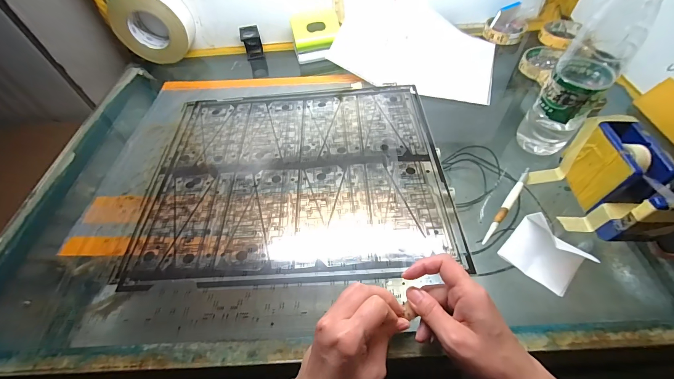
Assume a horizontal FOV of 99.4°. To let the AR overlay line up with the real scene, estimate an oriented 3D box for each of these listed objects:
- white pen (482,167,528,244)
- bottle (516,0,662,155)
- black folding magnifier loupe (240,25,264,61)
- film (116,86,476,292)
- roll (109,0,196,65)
[{"bbox_3d":[0.216,0.016,0.360,0.010,0.008,0.140,33,62,25],"label":"white pen"},{"bbox_3d":[0.294,-0.136,0.339,0.065,0.227,0.060,-39,60,-22],"label":"bottle"},{"bbox_3d":[-0.185,-0.319,0.627,0.038,0.063,0.038,-13,54,-5],"label":"black folding magnifier loupe"},{"bbox_3d":[-0.060,-0.037,0.430,0.418,0.007,0.352,-4,53,2],"label":"film"},{"bbox_3d":[-0.375,-0.338,0.588,0.132,0.127,0.074,1,54,5],"label":"roll"}]

